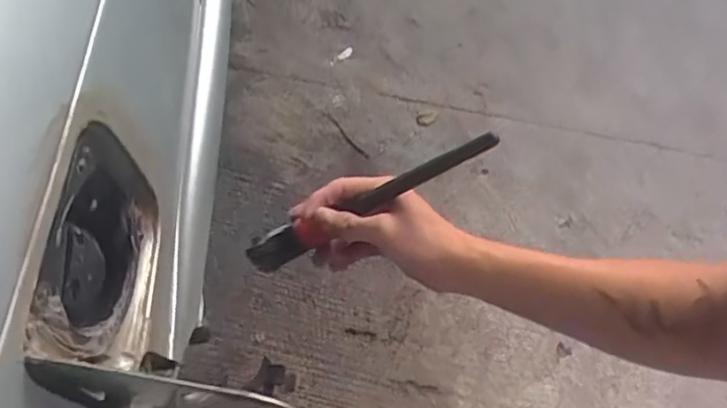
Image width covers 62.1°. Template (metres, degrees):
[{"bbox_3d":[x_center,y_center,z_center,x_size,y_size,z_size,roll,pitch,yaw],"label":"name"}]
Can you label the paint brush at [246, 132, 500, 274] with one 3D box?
[{"bbox_3d":[0.001,-0.001,0.487,0.229,0.033,0.023,-27,54,22],"label":"paint brush"}]

